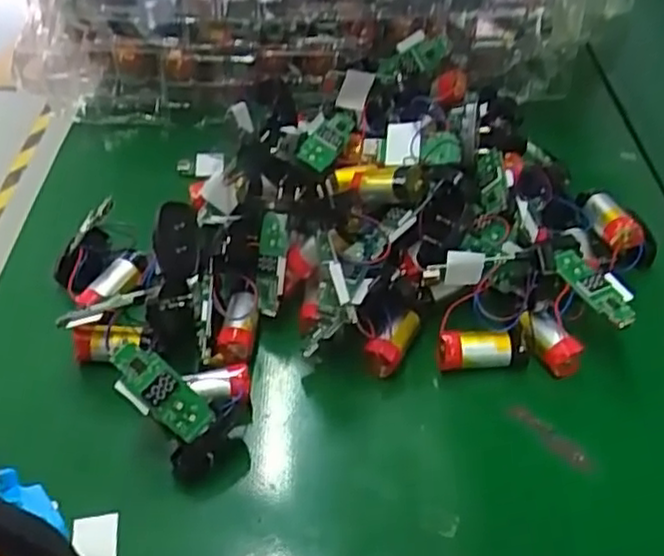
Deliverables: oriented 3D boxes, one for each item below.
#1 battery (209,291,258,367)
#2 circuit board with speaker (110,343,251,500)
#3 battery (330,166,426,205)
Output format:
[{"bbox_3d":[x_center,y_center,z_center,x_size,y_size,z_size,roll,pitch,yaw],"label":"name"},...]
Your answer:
[{"bbox_3d":[-0.040,0.019,0.312,0.015,0.012,0.039,4,44,7],"label":"battery"},{"bbox_3d":[-0.054,0.052,0.268,0.015,0.068,0.025,-9,31,46],"label":"circuit board with speaker"},{"bbox_3d":[0.019,-0.041,0.323,0.052,0.014,0.015,13,42,46],"label":"battery"}]

